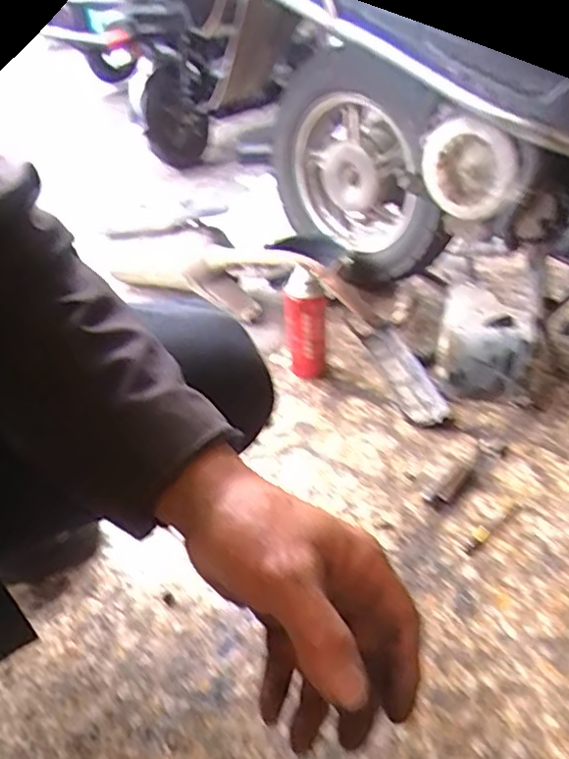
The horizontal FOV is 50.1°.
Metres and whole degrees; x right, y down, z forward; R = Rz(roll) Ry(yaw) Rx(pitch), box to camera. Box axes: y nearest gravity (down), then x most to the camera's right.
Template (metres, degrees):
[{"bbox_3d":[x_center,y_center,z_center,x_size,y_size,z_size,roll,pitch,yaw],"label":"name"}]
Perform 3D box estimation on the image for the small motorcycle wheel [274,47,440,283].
[{"bbox_3d":[0.125,-0.345,1.045,0.131,0.344,0.380,-19,37,-20],"label":"small motorcycle wheel"}]

